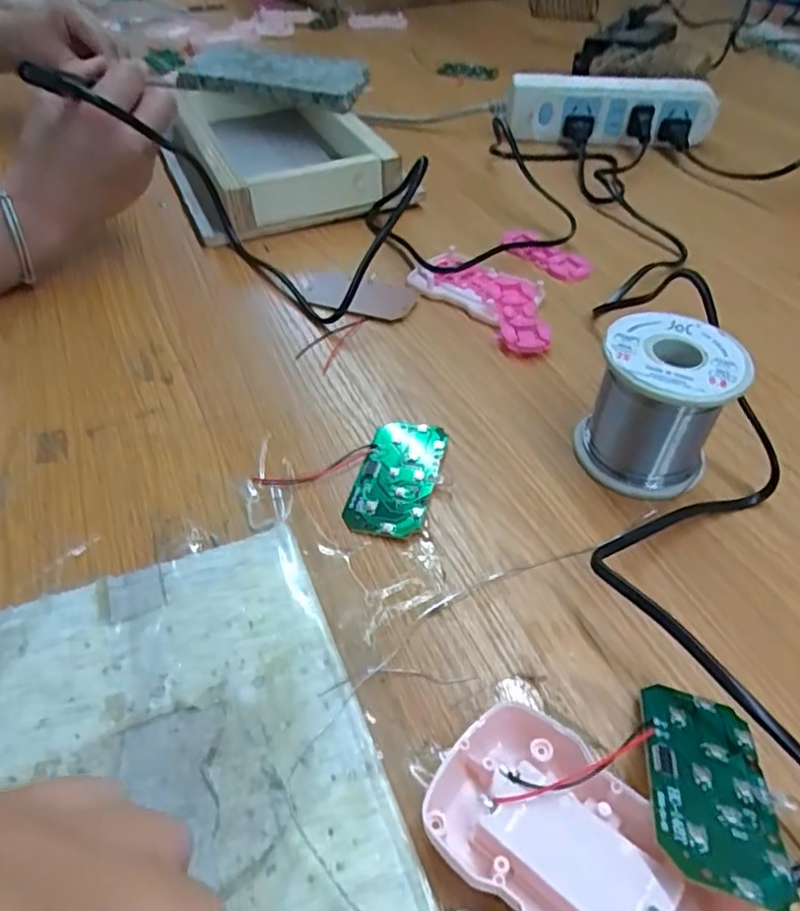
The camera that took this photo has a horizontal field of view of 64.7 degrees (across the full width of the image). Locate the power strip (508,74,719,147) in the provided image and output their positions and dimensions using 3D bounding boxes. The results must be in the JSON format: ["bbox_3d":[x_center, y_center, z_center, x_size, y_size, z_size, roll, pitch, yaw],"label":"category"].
[{"bbox_3d":[0.202,-0.331,0.605,0.194,0.051,0.028,4,46,3],"label":"power strip"}]

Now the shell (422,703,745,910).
[{"bbox_3d":[0.054,0.120,0.187,0.091,0.021,0.052,33,54,27],"label":"shell"}]

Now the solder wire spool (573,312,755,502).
[{"bbox_3d":[0.122,-0.024,0.302,0.060,0.065,0.060,21,49,19],"label":"solder wire spool"}]

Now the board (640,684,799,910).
[{"bbox_3d":[0.099,0.103,0.199,0.040,0.004,0.072,17,26,9],"label":"board"}]

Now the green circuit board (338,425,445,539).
[{"bbox_3d":[-0.001,0.009,0.309,0.037,0.004,0.073,13,47,12],"label":"green circuit board"}]

